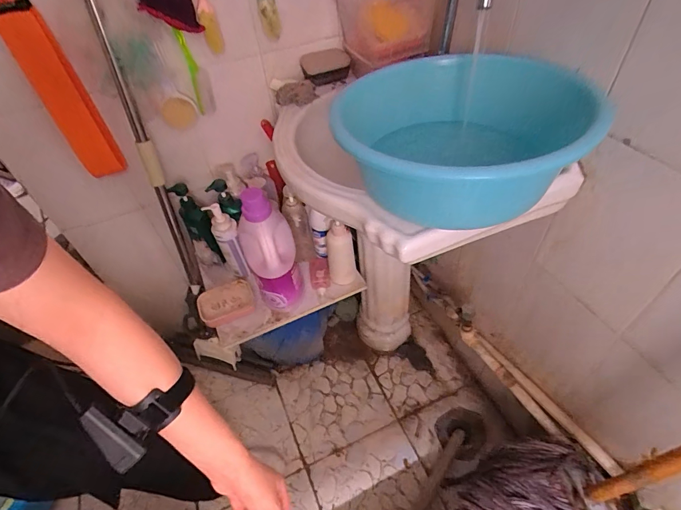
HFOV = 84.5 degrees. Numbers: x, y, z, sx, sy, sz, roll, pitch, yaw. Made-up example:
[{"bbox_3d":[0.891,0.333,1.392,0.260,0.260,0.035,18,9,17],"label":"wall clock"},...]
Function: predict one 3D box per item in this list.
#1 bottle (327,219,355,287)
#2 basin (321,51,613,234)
[{"bbox_3d":[0.000,-0.004,0.920,0.066,0.182,0.053,-10,49,-4],"label":"bottle"},{"bbox_3d":[0.182,-0.164,0.555,0.338,0.150,0.327,5,50,10],"label":"basin"}]

